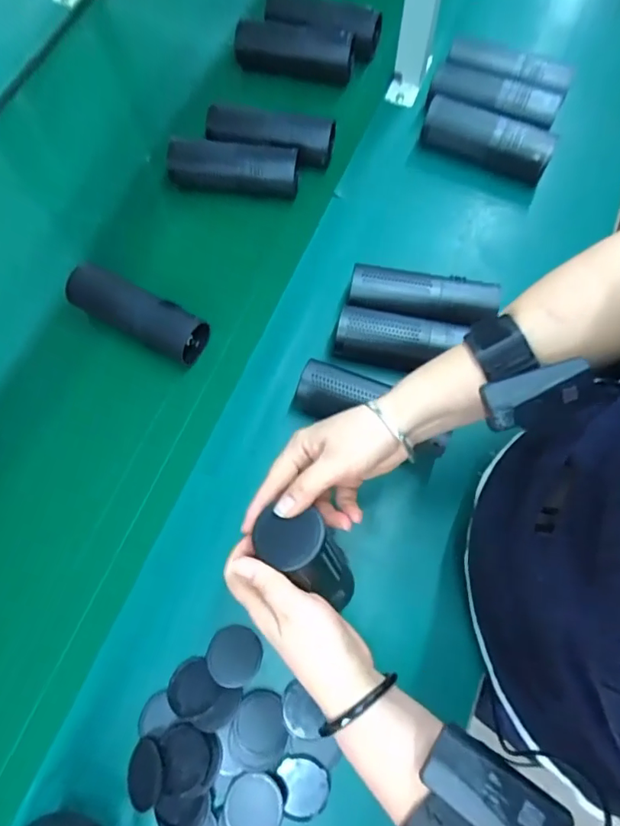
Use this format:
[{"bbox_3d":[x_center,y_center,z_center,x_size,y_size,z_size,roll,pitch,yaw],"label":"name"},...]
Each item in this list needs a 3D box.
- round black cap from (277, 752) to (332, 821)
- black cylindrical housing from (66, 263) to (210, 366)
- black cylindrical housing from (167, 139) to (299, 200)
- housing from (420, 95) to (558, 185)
[{"bbox_3d":[-0.005,0.331,0.448,0.044,0.011,0.051,-11,72,-3],"label":"round black cap"},{"bbox_3d":[-0.197,-0.115,0.571,0.168,0.042,0.055,26,74,9],"label":"black cylindrical housing"},{"bbox_3d":[-0.096,-0.312,0.639,0.163,0.050,0.043,8,72,3],"label":"black cylindrical housing"},{"bbox_3d":[0.221,-0.342,0.636,0.163,0.050,0.066,18,73,6],"label":"housing"}]

